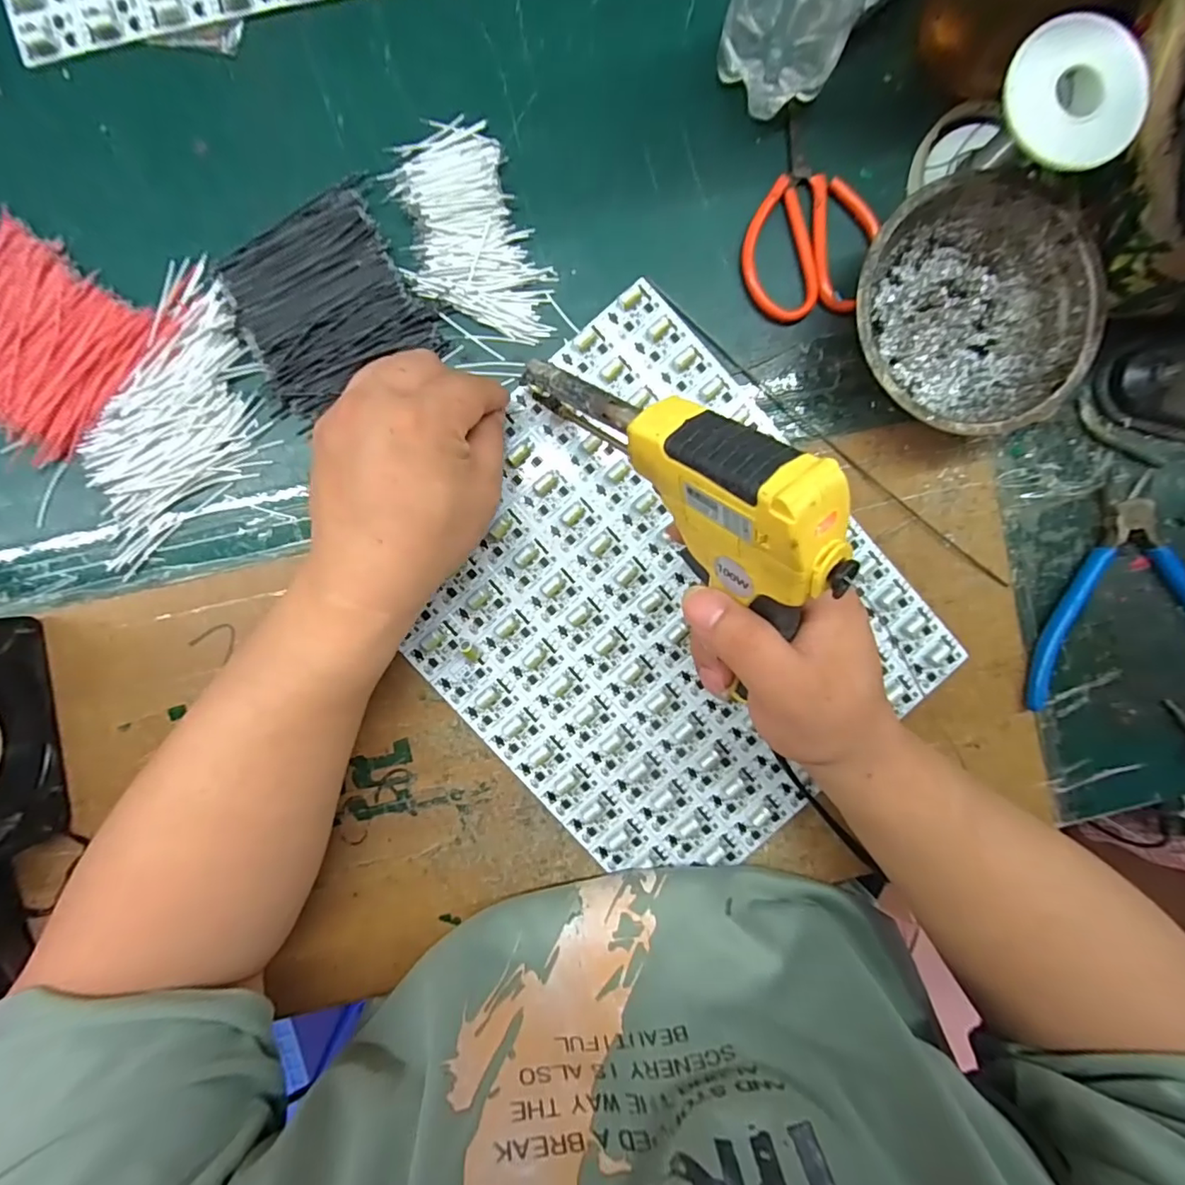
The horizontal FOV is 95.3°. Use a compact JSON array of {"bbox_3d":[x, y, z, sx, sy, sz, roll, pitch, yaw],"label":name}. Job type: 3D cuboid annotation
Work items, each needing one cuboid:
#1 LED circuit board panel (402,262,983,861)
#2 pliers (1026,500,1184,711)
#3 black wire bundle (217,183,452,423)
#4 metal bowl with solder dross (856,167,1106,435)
[{"bbox_3d":[0.038,0.012,0.312,0.244,0.006,0.281,-43,93,0],"label":"LED circuit board panel"},{"bbox_3d":[0.319,0.007,0.321,0.125,0.013,0.119,-5,93,-2],"label":"pliers"},{"bbox_3d":[-0.145,-0.160,0.295,0.093,0.008,0.095,-28,94,-1],"label":"black wire bundle"},{"bbox_3d":[0.200,-0.152,0.294,0.124,0.038,0.131,0,93,-2],"label":"metal bowl with solder dross"}]

